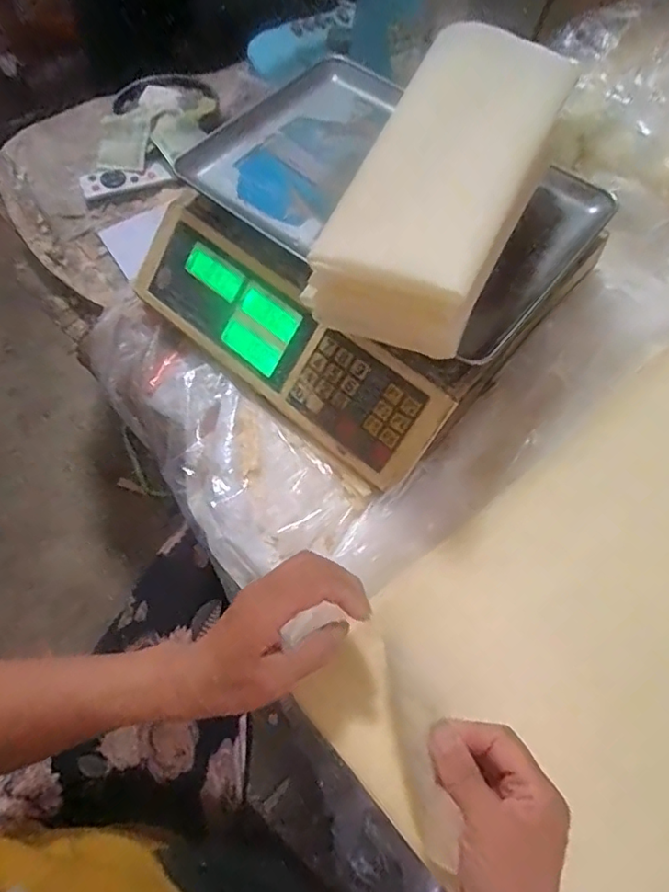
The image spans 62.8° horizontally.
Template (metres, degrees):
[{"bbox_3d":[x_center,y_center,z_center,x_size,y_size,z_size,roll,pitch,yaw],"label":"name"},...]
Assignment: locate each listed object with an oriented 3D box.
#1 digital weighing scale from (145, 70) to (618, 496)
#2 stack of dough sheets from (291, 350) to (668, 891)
[{"bbox_3d":[0.029,-0.179,0.520,0.336,0.109,0.321,40,69,17],"label":"digital weighing scale"},{"bbox_3d":[0.258,0.148,0.421,0.479,0.033,0.325,-37,70,-18],"label":"stack of dough sheets"}]

